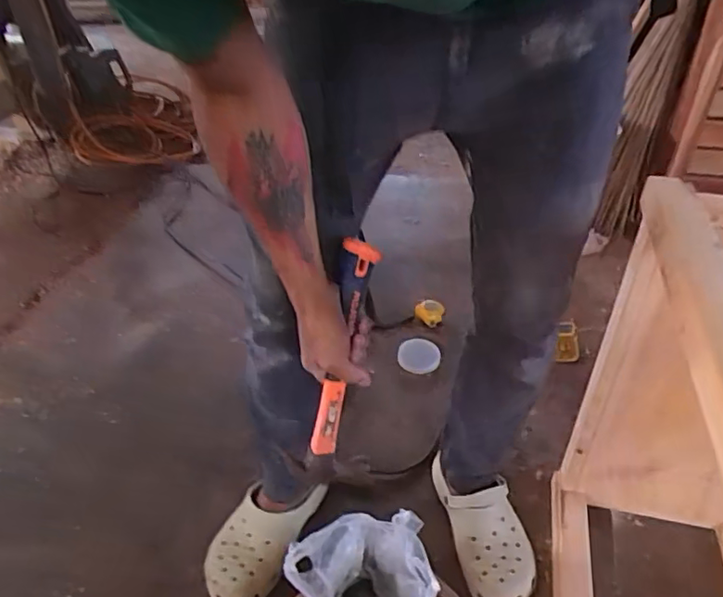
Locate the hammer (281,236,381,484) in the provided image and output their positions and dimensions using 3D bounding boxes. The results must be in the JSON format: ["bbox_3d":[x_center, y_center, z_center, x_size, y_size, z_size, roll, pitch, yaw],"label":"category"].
[{"bbox_3d":[-0.028,0.089,0.684,0.082,0.332,0.067,27,27,36],"label":"hammer"}]

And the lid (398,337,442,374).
[{"bbox_3d":[0.125,0.127,1.280,0.092,0.014,0.089,0,52,0],"label":"lid"}]

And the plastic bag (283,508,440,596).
[{"bbox_3d":[0.001,0.403,0.788,0.192,0.166,0.140,-10,40,-15],"label":"plastic bag"}]

